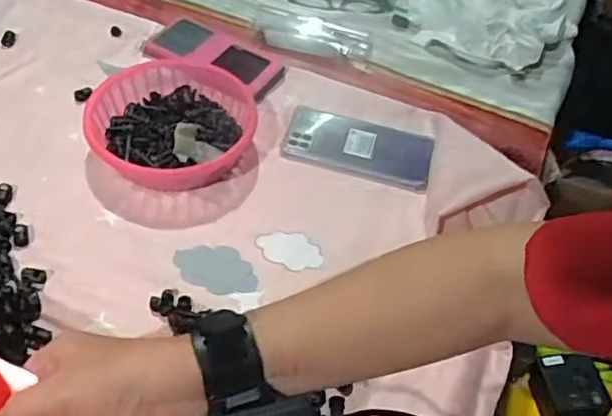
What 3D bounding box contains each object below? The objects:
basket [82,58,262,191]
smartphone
[{"bbox_3d":[-0.140,-0.088,0.670,0.160,0.049,0.176,3,50,-3],"label":"basket"},{"bbox_3d":[0.058,-0.069,0.700,0.158,0.011,0.078,16,55,5],"label":"smartphone"}]

